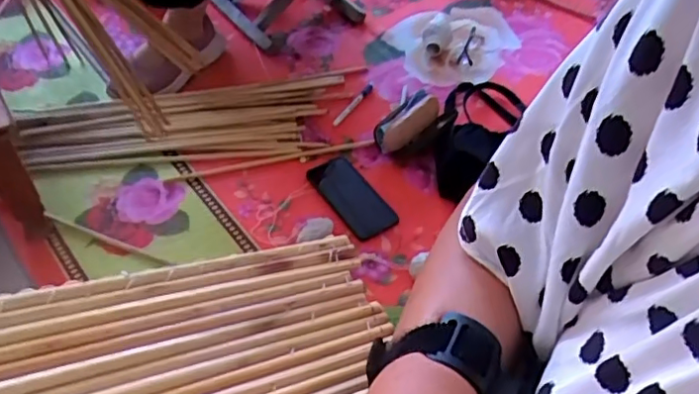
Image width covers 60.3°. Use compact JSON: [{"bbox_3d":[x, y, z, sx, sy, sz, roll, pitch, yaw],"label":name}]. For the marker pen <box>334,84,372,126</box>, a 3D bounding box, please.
[{"bbox_3d":[0.008,-0.165,1.070,0.011,0.011,0.122,28,53,18],"label":"marker pen"}]

